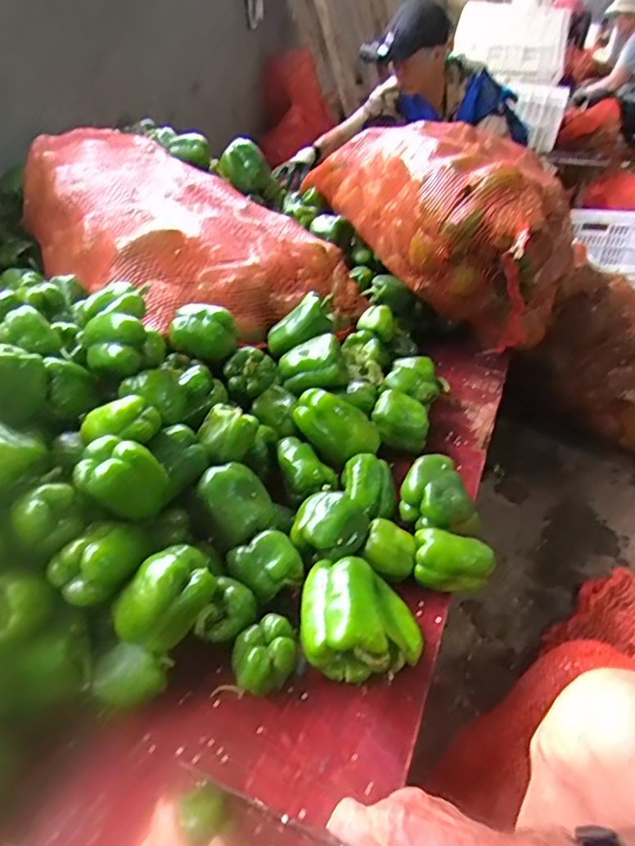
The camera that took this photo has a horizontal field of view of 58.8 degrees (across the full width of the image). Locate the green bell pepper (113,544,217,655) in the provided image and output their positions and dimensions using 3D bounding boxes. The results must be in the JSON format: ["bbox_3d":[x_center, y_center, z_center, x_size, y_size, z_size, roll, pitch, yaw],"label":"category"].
[{"bbox_3d":[-0.138,0.163,0.522,0.060,0.069,0.091,30,45,32],"label":"green bell pepper"}]

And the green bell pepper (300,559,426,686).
[{"bbox_3d":[0.045,0.198,0.592,0.121,0.081,0.110,2,37,-1],"label":"green bell pepper"}]

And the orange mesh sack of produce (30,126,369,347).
[{"bbox_3d":[-0.275,-0.340,1.003,0.664,0.192,0.367,21,41,23],"label":"orange mesh sack of produce"}]

